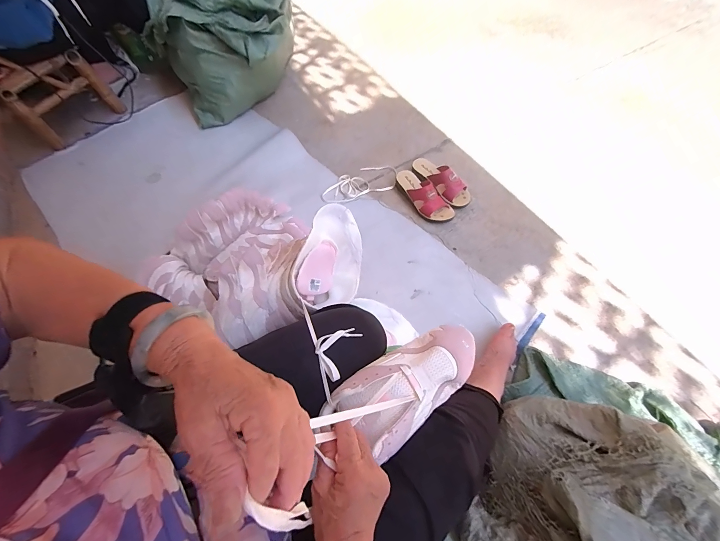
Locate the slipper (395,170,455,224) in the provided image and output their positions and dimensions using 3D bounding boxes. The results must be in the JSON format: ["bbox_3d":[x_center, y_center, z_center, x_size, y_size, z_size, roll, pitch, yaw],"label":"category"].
[{"bbox_3d":[0.197,-0.241,0.983,0.089,0.078,0.222,-28,65,-12],"label":"slipper"}]

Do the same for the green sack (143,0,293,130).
[{"bbox_3d":[-0.471,-0.871,1.128,0.549,0.434,0.500,-19,64,-5],"label":"green sack"}]

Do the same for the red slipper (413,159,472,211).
[{"bbox_3d":[0.254,-0.288,1.011,0.084,0.077,0.225,-37,68,-16],"label":"red slipper"}]

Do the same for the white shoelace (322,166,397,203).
[{"bbox_3d":[0.002,-0.284,1.049,0.267,0.017,0.112,-19,64,-10],"label":"white shoelace"}]

